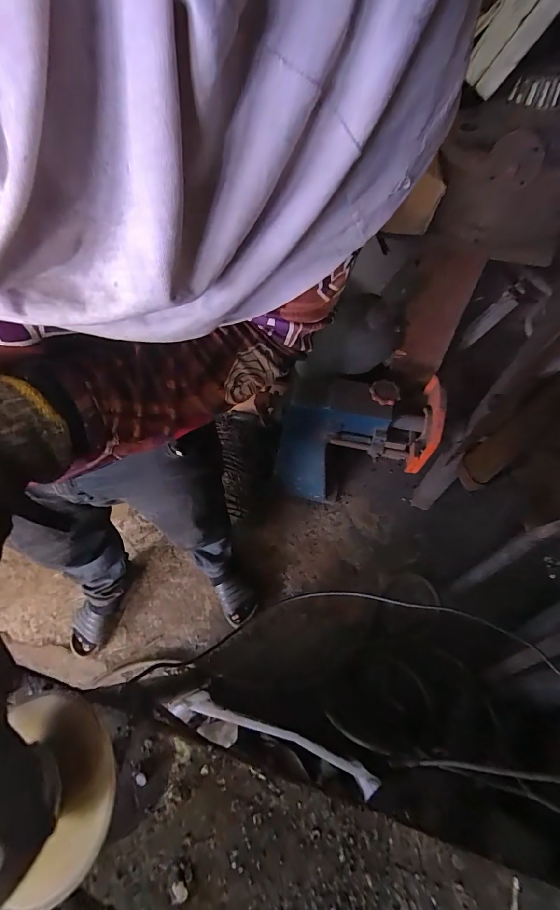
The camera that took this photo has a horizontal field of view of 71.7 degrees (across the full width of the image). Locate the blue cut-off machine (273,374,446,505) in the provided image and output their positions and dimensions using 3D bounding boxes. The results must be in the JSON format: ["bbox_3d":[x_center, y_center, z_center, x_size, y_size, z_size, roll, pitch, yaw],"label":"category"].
[{"bbox_3d":[0.177,-0.011,1.046,0.363,0.471,0.170,9,58,5],"label":"blue cut-off machine"}]

